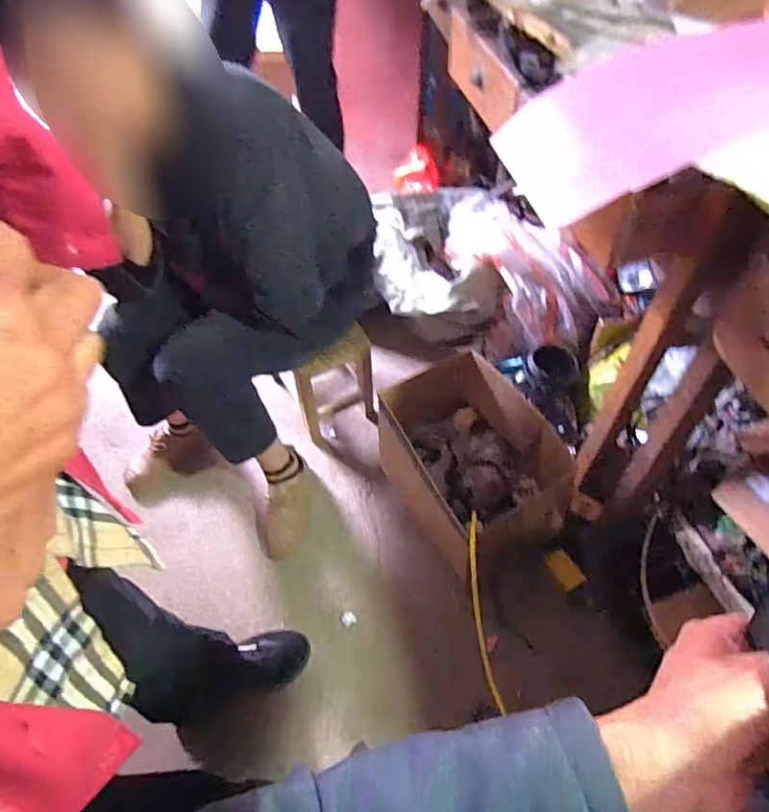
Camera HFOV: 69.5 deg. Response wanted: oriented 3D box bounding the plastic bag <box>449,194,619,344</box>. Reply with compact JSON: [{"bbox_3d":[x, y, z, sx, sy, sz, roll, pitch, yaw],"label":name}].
[{"bbox_3d":[0.322,-0.353,1.348,0.222,0.128,0.488,-23,56,-15],"label":"plastic bag"}]

